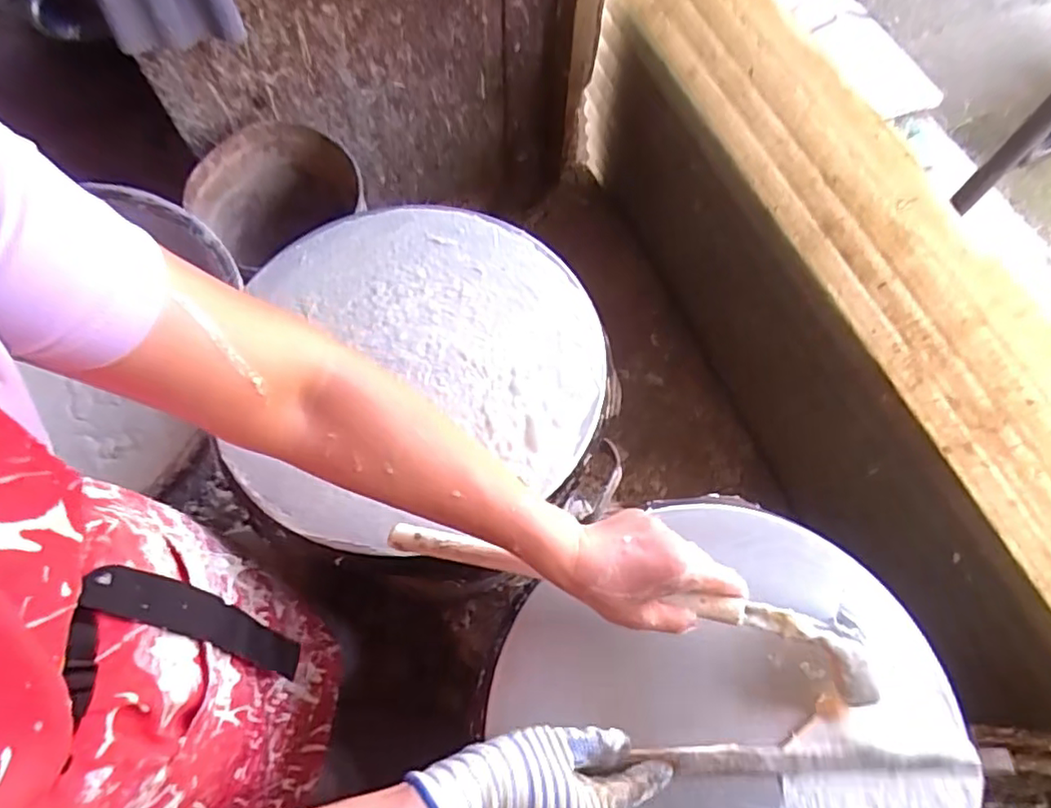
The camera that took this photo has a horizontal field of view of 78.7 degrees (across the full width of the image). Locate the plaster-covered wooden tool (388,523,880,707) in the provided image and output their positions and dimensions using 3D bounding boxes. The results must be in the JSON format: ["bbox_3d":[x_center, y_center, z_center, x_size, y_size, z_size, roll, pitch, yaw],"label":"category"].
[{"bbox_3d":[0.073,0.151,0.476,0.365,0.024,0.052,11,69,7],"label":"plaster-covered wooden tool"}]

